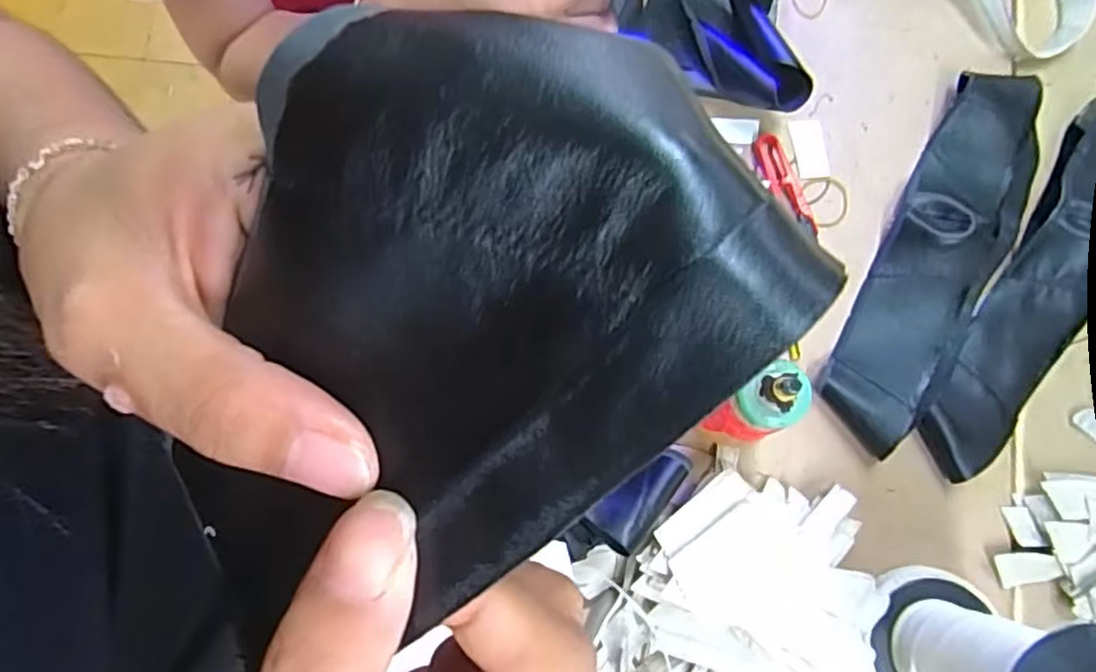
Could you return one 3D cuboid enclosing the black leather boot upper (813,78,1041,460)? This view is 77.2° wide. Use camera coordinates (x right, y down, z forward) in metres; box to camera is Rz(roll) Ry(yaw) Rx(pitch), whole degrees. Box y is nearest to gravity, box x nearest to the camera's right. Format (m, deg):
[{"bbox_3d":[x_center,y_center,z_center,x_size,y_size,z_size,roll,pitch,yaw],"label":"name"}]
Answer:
[{"bbox_3d":[0.328,-0.065,0.569,0.092,0.027,0.332,26,80,6],"label":"black leather boot upper"}]

